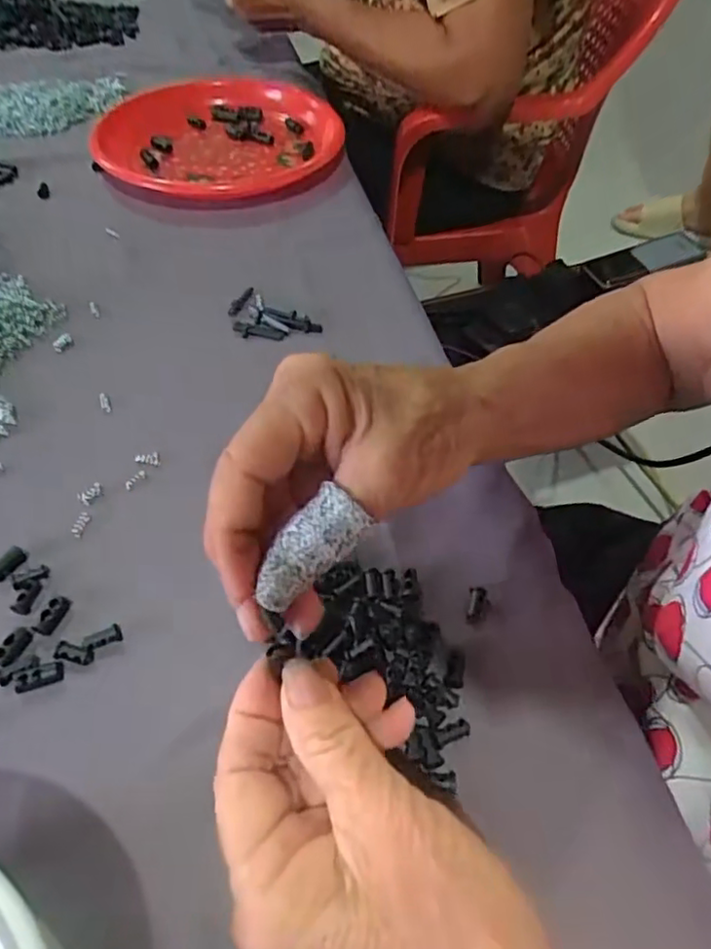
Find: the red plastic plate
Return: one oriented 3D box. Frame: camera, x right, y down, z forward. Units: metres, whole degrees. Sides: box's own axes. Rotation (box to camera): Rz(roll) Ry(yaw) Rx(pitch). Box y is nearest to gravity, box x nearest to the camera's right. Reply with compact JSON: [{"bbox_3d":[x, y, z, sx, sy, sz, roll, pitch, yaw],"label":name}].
[{"bbox_3d":[-0.130,-0.323,0.600,0.231,0.034,0.209,-13,53,-13],"label":"red plastic plate"}]

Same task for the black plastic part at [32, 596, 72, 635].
[{"bbox_3d":[-0.145,0.067,0.296,0.009,0.006,0.019,16,52,9],"label":"black plastic part"}]

